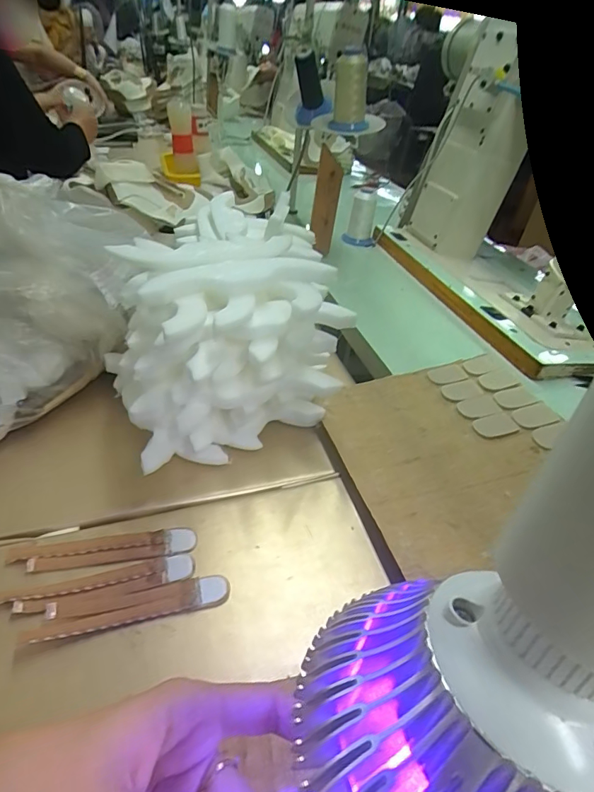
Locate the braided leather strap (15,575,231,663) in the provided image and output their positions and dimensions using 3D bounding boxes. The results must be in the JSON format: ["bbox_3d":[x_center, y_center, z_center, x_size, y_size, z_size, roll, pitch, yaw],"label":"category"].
[{"bbox_3d":[-0.133,0.172,0.363,0.156,0.011,0.027,-8,44,-19],"label":"braided leather strap"}]

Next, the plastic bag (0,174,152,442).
[{"bbox_3d":[-0.290,-0.086,0.485,0.102,0.235,0.301,34,46,28],"label":"plastic bag"}]

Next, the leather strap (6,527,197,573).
[{"bbox_3d":[-0.171,0.137,0.403,0.154,0.009,0.027,-6,40,-12],"label":"leather strap"}]

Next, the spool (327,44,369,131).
[{"bbox_3d":[0.085,-0.482,0.716,0.053,0.107,0.055,14,40,12],"label":"spool"}]

